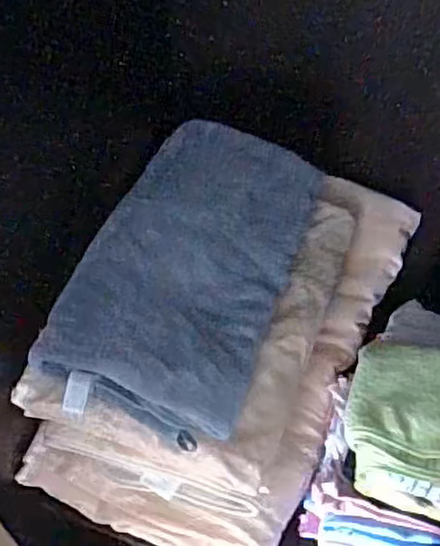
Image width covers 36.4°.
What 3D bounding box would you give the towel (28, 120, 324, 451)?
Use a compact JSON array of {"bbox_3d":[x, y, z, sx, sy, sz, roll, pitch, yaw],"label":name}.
[{"bbox_3d":[-0.035,-0.005,0.727,0.218,0.057,0.348,24,72,1],"label":"towel"}]

